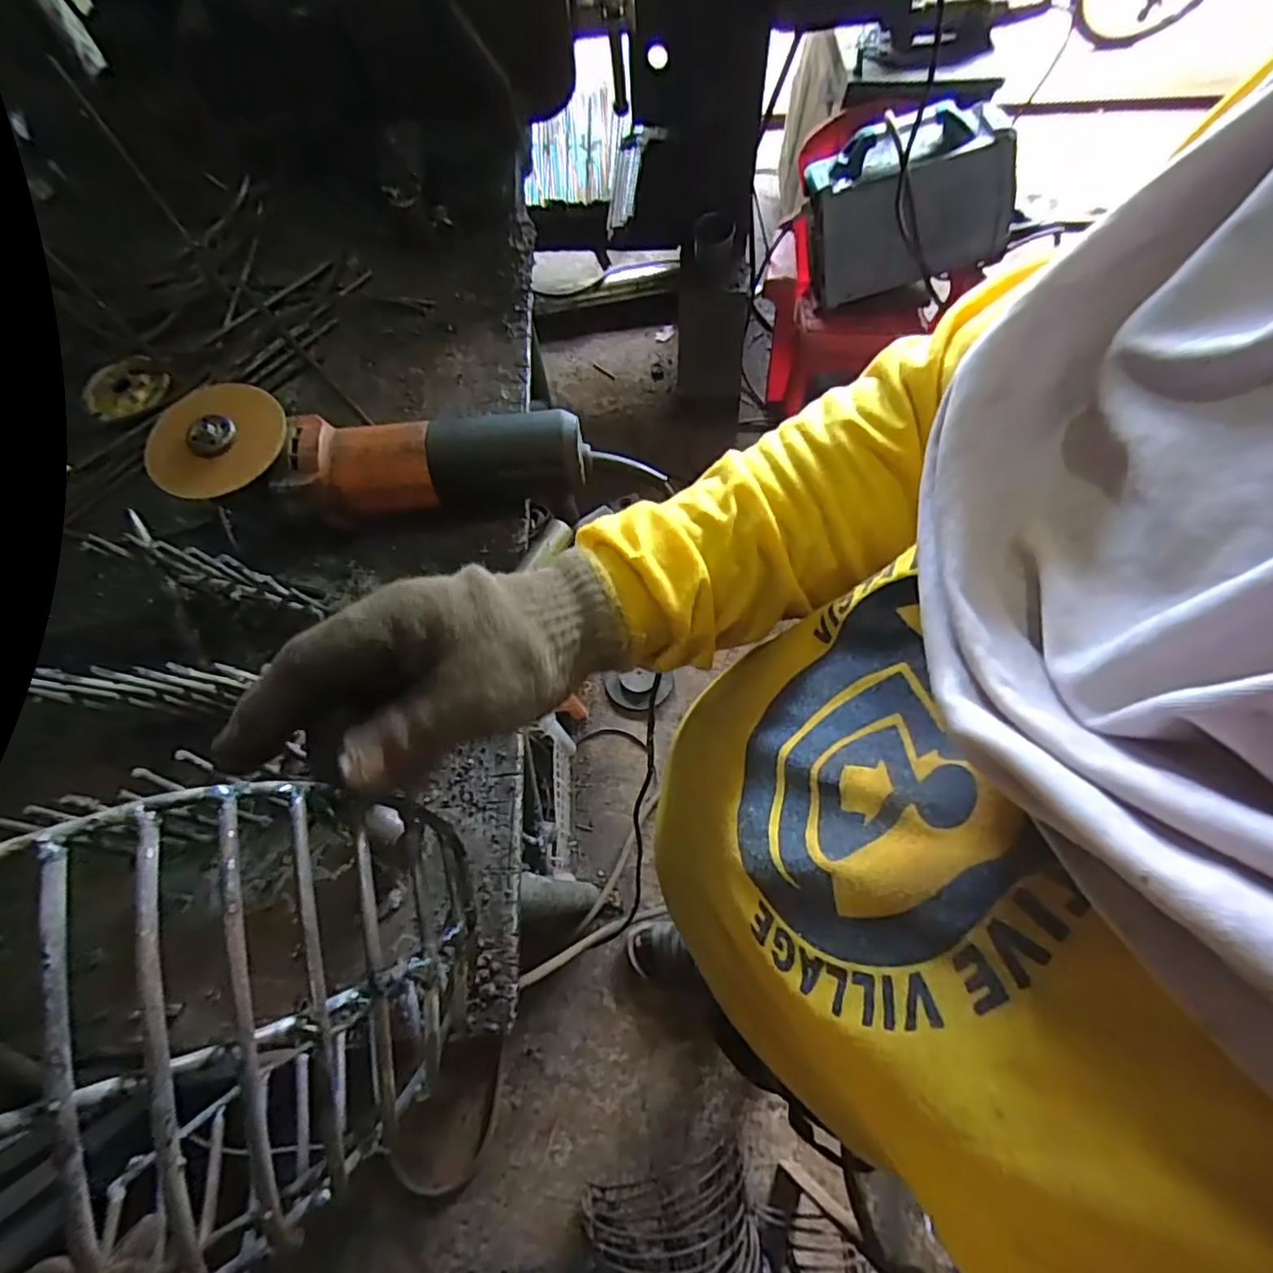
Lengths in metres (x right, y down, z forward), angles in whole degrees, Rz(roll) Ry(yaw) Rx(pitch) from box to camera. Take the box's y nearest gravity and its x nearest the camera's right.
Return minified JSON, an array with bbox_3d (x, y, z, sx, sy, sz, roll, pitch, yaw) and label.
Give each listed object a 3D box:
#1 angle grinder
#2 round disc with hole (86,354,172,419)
[{"bbox_3d":[-0.178,-0.133,0.441,0.276,0.074,0.080,-8,69,-1],"label":"angle grinder"},{"bbox_3d":[-0.436,-0.212,0.534,0.064,0.009,0.061,-1,69,2],"label":"round disc with hole"}]

